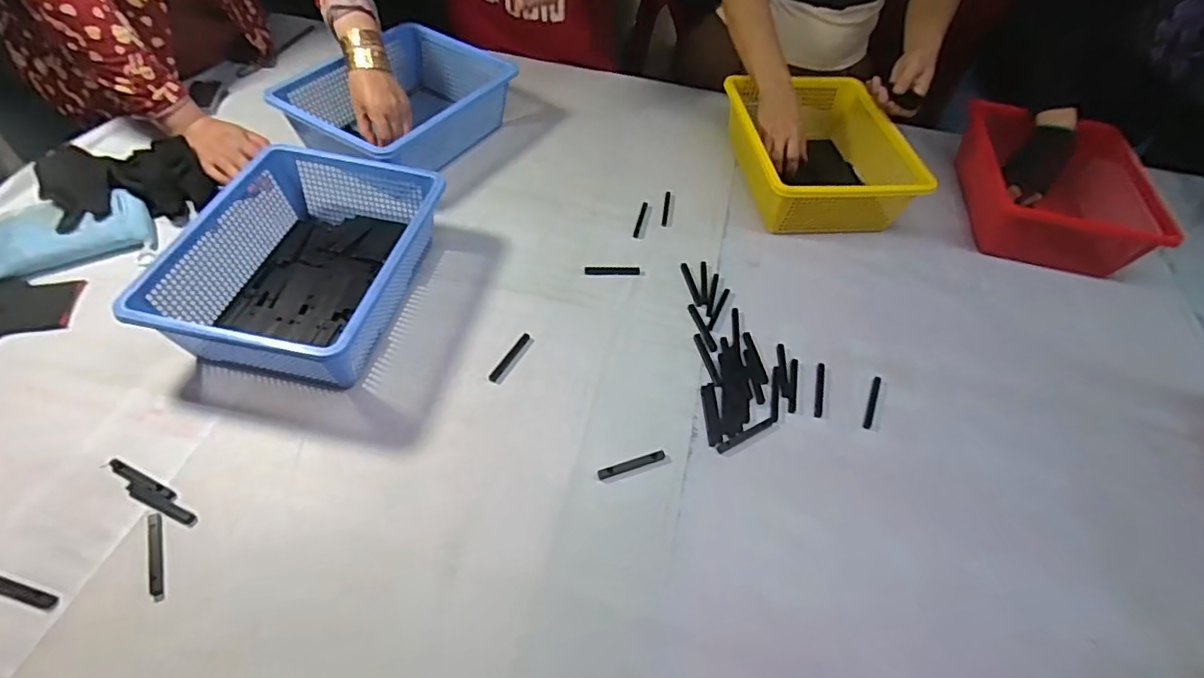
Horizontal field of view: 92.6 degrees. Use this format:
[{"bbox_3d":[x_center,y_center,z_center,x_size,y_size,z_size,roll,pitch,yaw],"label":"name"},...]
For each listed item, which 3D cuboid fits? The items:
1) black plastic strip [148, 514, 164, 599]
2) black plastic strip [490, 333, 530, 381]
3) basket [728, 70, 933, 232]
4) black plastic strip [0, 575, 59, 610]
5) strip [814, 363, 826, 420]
[{"bbox_3d":[-0.396,0.191,0.510,0.011,0.004,0.082,-18,56,-19],"label":"black plastic strip"},{"bbox_3d":[-0.107,0.020,0.673,0.010,0.004,0.074,26,53,14],"label":"black plastic strip"},{"bbox_3d":[0.325,-0.297,0.901,0.238,0.104,0.330,-3,52,-8],"label":"basket"},{"bbox_3d":[-0.498,0.213,0.489,0.074,0.007,0.013,15,51,6],"label":"black plastic strip"},{"bbox_3d":[0.256,0.060,0.676,0.012,0.005,0.078,16,52,7],"label":"strip"}]

